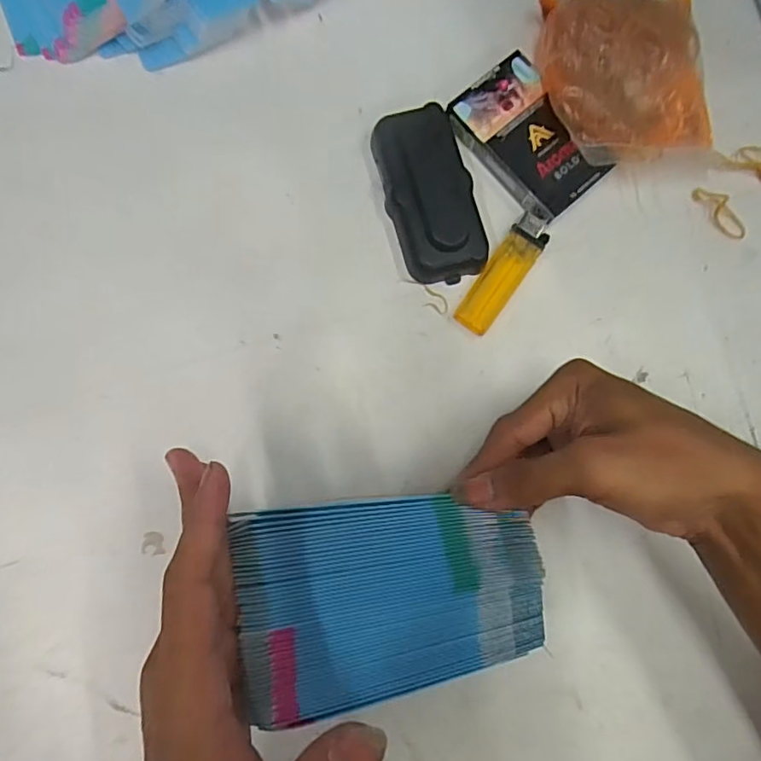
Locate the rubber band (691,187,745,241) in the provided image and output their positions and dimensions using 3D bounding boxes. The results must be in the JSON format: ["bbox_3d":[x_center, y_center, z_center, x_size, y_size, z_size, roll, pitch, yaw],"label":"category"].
[{"bbox_3d":[0.222,-0.110,0.355,0.013,0.009,0.044,-44,87,-8],"label":"rubber band"}]

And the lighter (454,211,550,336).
[{"bbox_3d":[0.077,-0.066,0.338,0.025,0.010,0.081,36,82,1],"label":"lighter"}]

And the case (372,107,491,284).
[{"bbox_3d":[0.031,-0.114,0.335,0.051,0.023,0.104,-14,84,-5],"label":"case"}]

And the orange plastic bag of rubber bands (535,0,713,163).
[{"bbox_3d":[0.154,-0.197,0.349,0.105,0.030,0.117,-10,84,-5],"label":"orange plastic bag of rubber bands"}]

